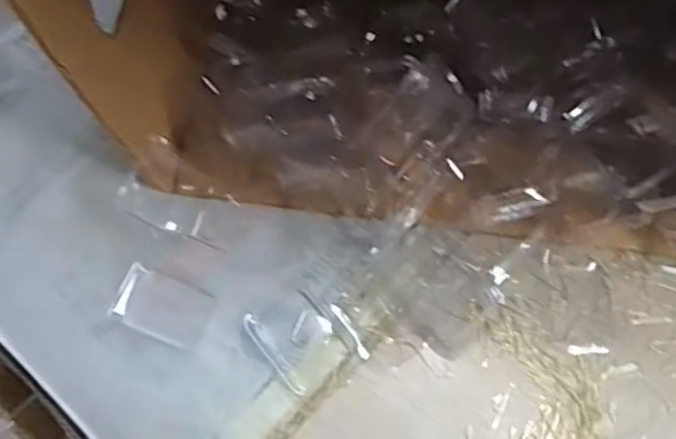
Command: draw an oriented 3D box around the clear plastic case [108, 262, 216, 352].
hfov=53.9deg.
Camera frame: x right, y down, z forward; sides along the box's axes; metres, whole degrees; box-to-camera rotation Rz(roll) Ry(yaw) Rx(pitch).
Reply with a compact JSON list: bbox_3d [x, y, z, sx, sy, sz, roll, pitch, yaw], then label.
[{"bbox_3d":[-0.143,0.072,0.546,0.078,0.010,0.050,20,69,12],"label":"clear plastic case"}]

